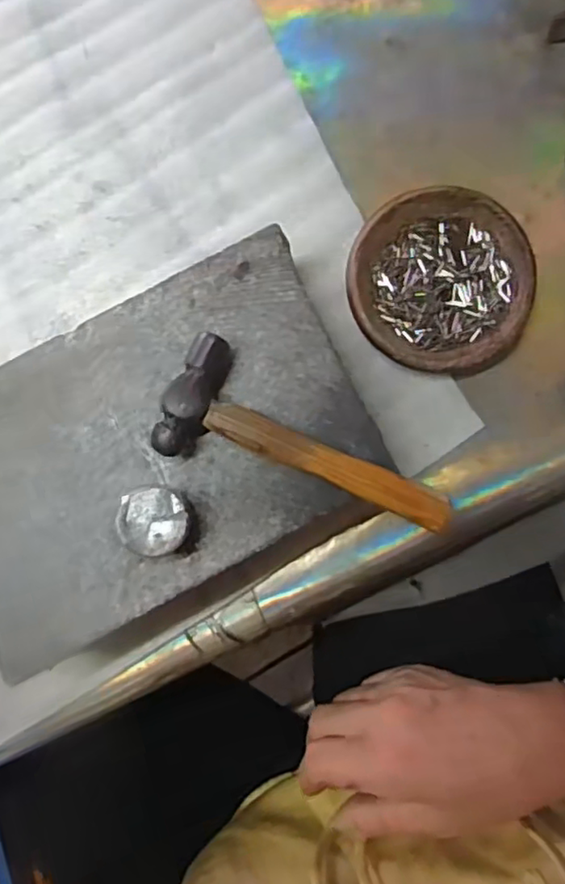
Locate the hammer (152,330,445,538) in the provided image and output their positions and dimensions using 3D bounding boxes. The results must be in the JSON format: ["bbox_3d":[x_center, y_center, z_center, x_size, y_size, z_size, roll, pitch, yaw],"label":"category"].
[{"bbox_3d":[0.012,0.008,0.314,0.153,0.019,0.061,28,85,4],"label":"hammer"}]

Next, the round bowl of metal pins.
[{"bbox_3d":[0.098,-0.098,0.384,0.109,0.019,0.111,-7,84,0],"label":"round bowl of metal pins"}]

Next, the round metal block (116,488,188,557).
[{"bbox_3d":[-0.064,0.040,0.311,0.033,0.021,0.032,-1,84,-1],"label":"round metal block"}]

